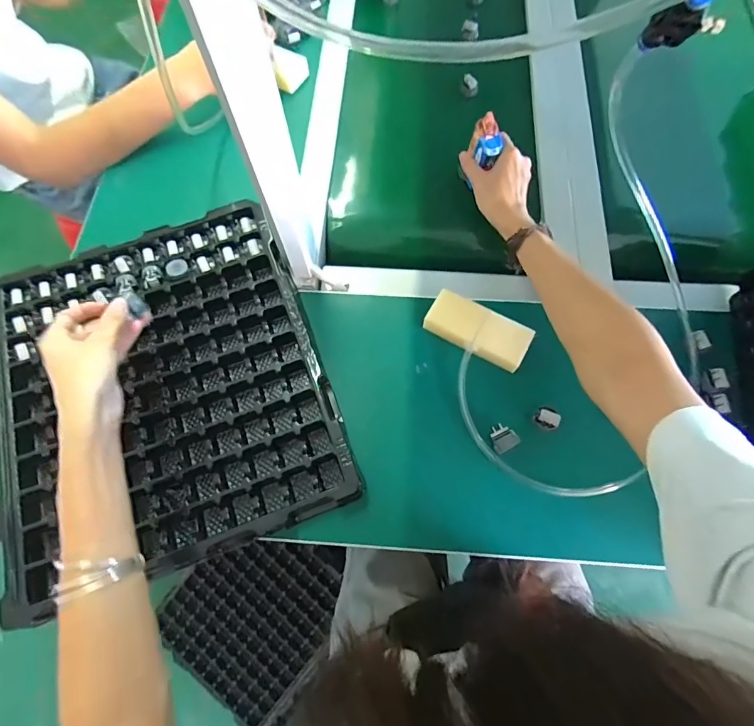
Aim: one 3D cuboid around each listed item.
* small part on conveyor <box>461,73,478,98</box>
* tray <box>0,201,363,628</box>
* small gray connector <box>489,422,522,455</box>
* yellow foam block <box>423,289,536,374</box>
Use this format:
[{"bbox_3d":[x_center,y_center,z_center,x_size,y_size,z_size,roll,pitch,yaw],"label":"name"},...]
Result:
[{"bbox_3d":[0.147,-0.440,0.649,0.026,0.023,0.023,11,71,6],"label":"small part on conveyor"},{"bbox_3d":[-0.252,0.024,0.482,0.363,0.030,0.405,-20,71,-5],"label":"tray"},{"bbox_3d":[0.139,0.083,0.456,0.028,0.017,0.029,-26,72,-7],"label":"small gray connector"},{"bbox_3d":[0.120,-0.039,0.487,0.120,0.028,0.051,25,73,11],"label":"yellow foam block"}]

